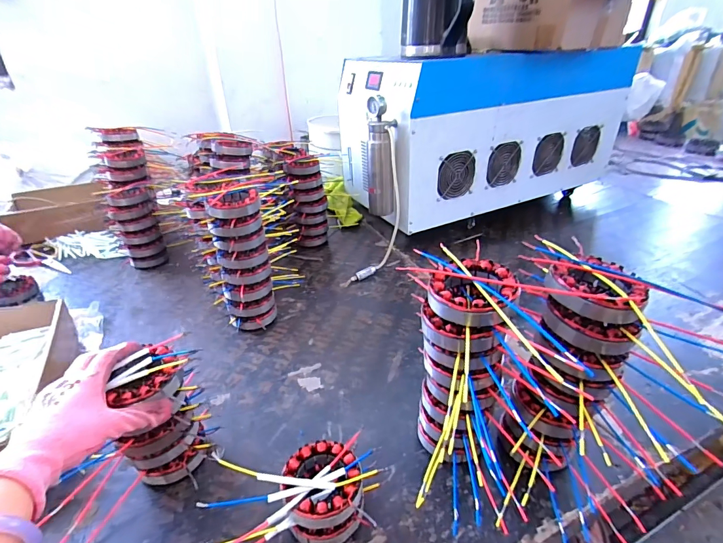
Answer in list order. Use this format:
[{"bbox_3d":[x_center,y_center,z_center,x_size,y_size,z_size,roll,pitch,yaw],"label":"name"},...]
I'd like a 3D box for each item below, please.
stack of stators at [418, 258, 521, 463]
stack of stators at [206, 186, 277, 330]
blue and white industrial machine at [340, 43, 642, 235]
[{"bbox_3d":[0.108,0.113,0.436,0.088,0.237,0.091,9,33,15],"label":"stack of stators"},{"bbox_3d":[-0.208,-0.016,0.677,0.088,0.242,0.081,-10,33,-15],"label":"stack of stators"},{"bbox_3d":[0.347,-0.408,1.101,0.795,0.358,0.359,-13,34,-19],"label":"blue and white industrial machine"}]

